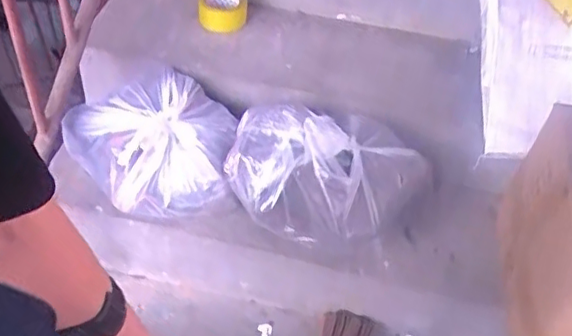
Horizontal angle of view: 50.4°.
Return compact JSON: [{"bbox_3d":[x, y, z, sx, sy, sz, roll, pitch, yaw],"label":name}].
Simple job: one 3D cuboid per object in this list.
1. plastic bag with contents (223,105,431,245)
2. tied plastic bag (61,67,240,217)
[{"bbox_3d":[0.074,0.012,1.148,0.371,0.164,0.218,11,47,6],"label":"plastic bag with contents"},{"bbox_3d":[-0.267,-0.056,1.212,0.325,0.145,0.277,7,47,2],"label":"tied plastic bag"}]

